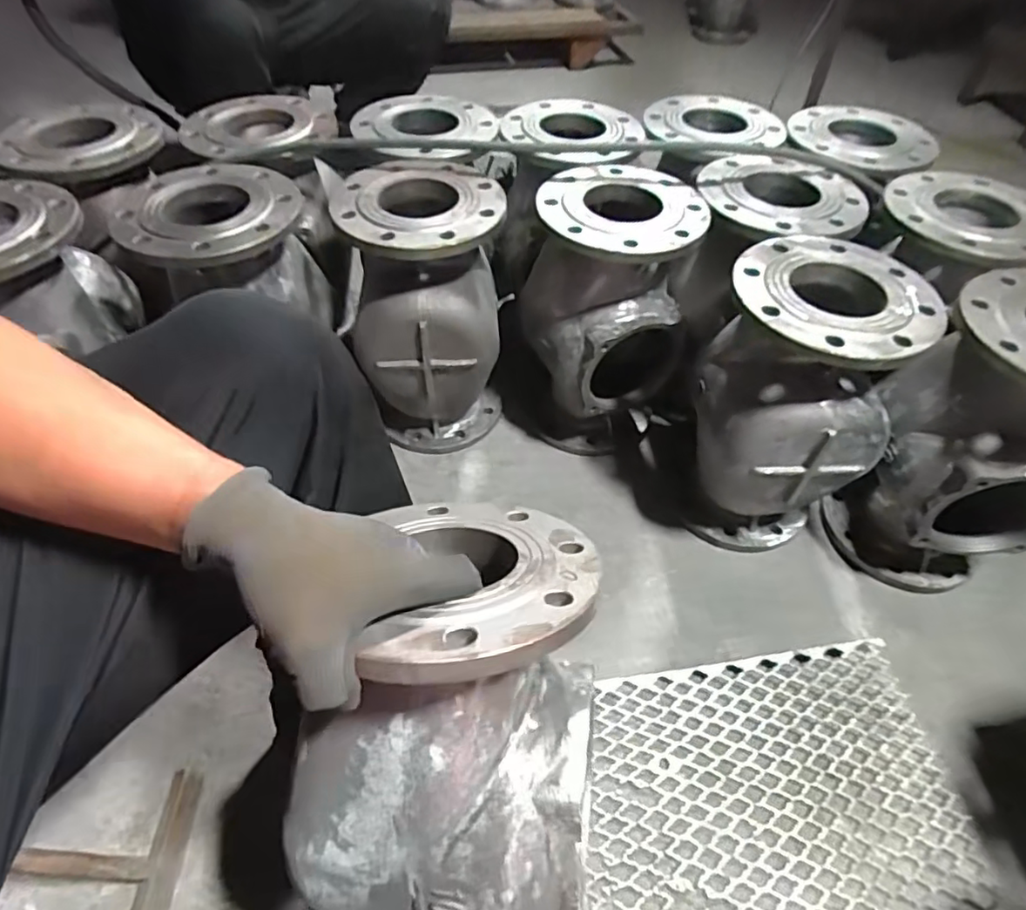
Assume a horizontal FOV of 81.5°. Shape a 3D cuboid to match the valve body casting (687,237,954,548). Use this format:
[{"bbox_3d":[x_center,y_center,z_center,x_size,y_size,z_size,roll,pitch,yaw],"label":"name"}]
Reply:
[{"bbox_3d":[0.340,-0.055,0.767,0.213,0.363,0.230,16,52,11],"label":"valve body casting"}]

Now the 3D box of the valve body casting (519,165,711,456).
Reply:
[{"bbox_3d":[0.121,-0.190,0.872,0.228,0.364,0.215,4,51,2],"label":"valve body casting"}]

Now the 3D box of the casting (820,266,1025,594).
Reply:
[{"bbox_3d":[0.562,-0.008,0.731,0.203,0.362,0.194,8,51,5],"label":"casting"}]

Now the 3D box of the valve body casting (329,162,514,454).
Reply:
[{"bbox_3d":[-0.118,-0.198,0.866,0.200,0.358,0.207,0,51,-1],"label":"valve body casting"}]

